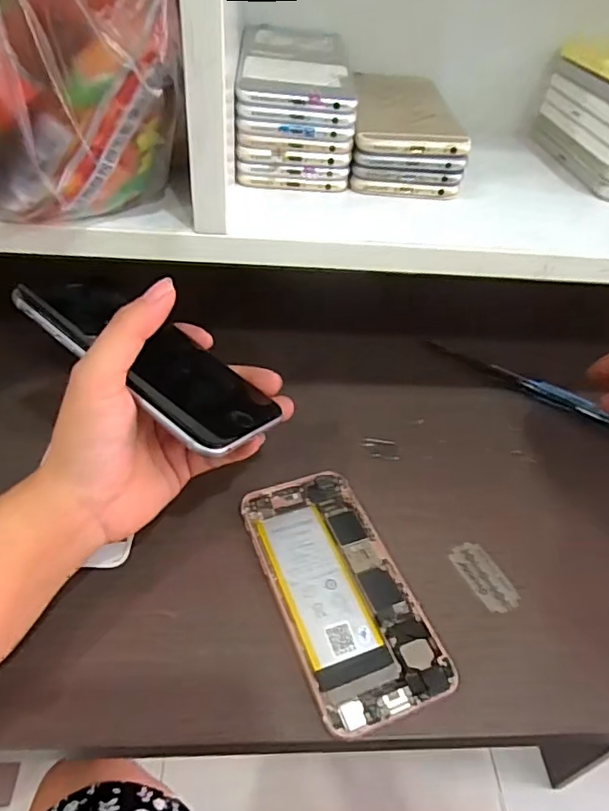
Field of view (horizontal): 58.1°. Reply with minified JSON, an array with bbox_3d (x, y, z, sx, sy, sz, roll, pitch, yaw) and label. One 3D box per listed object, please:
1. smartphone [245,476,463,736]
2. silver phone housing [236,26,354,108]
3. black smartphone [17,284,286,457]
[{"bbox_3d":[0.017,0.092,0.288,0.065,0.005,0.136,-12,47,-20],"label":"smartphone"},{"bbox_3d":[-0.006,-0.209,0.333,0.064,0.012,0.133,2,45,-4],"label":"silver phone housing"},{"bbox_3d":[-0.075,-0.025,0.276,0.133,0.009,0.065,35,34,14],"label":"black smartphone"}]

